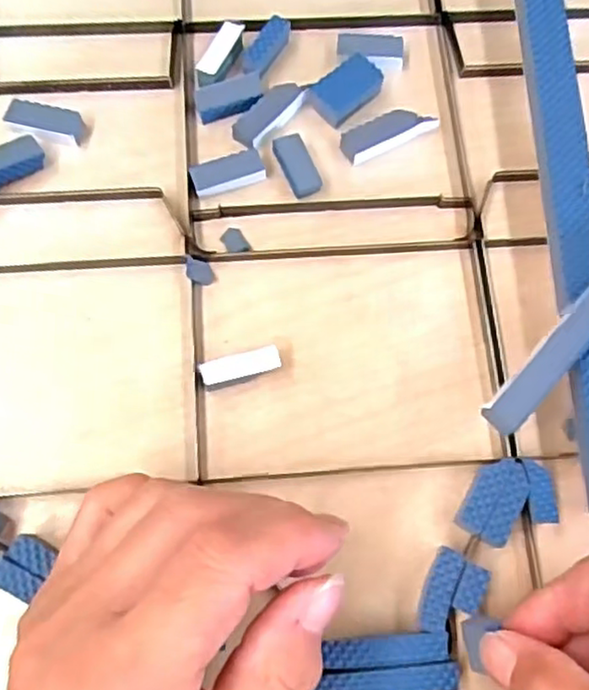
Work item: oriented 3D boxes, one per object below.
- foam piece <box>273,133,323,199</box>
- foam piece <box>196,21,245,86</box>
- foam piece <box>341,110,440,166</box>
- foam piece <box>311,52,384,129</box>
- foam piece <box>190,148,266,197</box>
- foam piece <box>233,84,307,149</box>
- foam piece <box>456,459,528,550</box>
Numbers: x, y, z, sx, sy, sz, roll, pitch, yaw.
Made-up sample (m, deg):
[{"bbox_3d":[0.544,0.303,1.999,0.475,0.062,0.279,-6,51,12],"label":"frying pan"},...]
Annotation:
[{"bbox_3d":[0.001,-0.075,0.277,0.013,0.004,0.026,-25,87,-10],"label":"foam piece"},{"bbox_3d":[-0.032,-0.125,0.288,0.009,0.009,0.031,25,73,6],"label":"foam piece"},{"bbox_3d":[0.040,-0.089,0.284,0.040,0.008,0.014,-24,75,-9],"label":"foam piece"},{"bbox_3d":[0.022,-0.110,0.287,0.029,0.010,0.019,-43,78,-14],"label":"foam piece"},{"bbox_3d":[-0.027,-0.071,0.275,0.030,0.005,0.013,-22,74,-9],"label":"foam piece"},{"bbox_3d":[-0.010,-0.098,0.281,0.012,0.009,0.035,39,75,10],"label":"foam piece"},{"bbox_3d":[0.071,0.055,0.239,0.018,0.012,0.029,29,73,7],"label":"foam piece"}]

